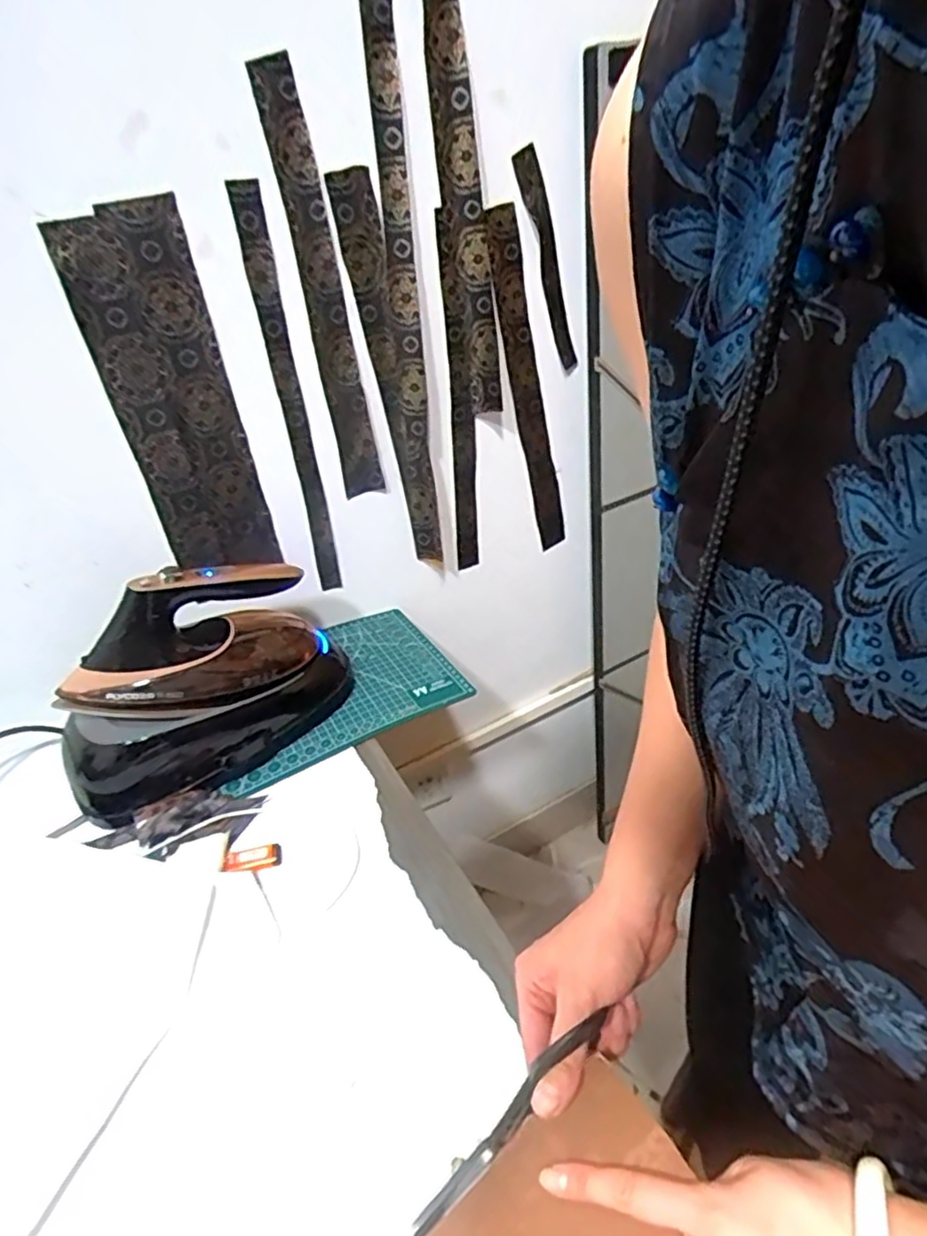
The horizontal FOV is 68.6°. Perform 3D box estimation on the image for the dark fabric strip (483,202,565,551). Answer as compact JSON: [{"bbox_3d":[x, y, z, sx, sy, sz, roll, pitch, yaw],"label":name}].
[{"bbox_3d":[0.086,-0.286,0.902,0.060,0.454,0.010,-34,43,-21],"label":"dark fabric strip"}]

